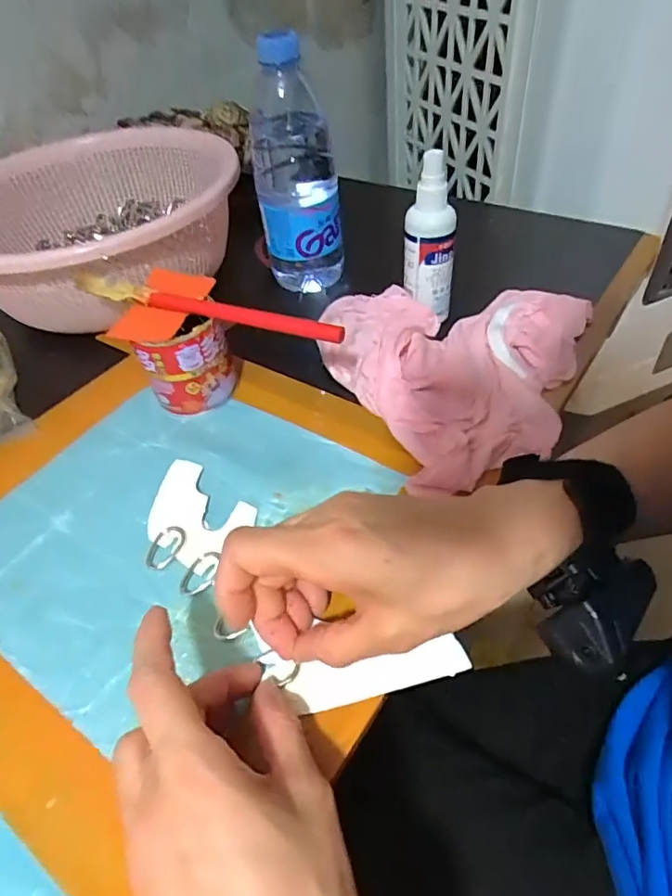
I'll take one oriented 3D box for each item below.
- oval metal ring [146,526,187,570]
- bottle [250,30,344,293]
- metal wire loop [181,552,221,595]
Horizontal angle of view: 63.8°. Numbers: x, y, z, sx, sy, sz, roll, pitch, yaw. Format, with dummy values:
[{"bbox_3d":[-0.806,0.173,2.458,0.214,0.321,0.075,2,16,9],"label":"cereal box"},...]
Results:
[{"bbox_3d":[-0.104,0.059,0.329,0.019,0.006,0.028,19,52,22],"label":"oval metal ring"},{"bbox_3d":[-0.036,-0.242,0.474,0.071,0.190,0.072,-7,47,0],"label":"bottle"},{"bbox_3d":[-0.079,0.072,0.314,0.020,0.007,0.025,0,48,6],"label":"metal wire loop"}]

